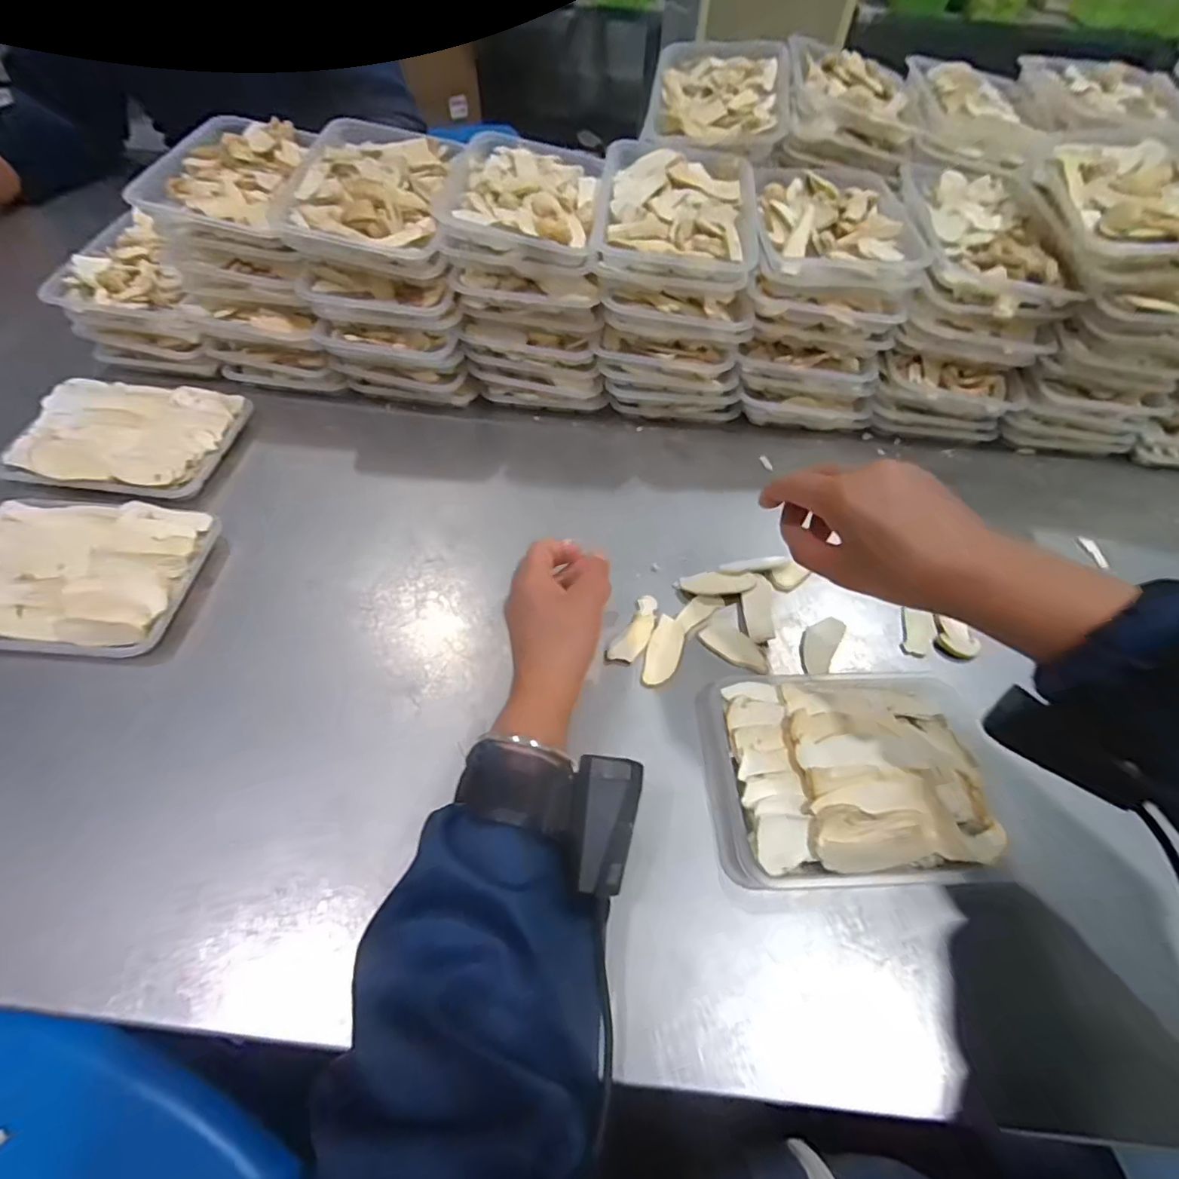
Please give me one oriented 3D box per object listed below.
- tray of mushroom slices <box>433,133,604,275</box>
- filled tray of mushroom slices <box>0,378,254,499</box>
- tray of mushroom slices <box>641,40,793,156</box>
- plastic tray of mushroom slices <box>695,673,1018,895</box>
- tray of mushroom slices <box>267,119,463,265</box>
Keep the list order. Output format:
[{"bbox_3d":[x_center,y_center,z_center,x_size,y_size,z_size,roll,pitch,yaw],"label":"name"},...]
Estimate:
[{"bbox_3d":[-0.061,-0.356,0.507,0.135,0.036,0.173,4,56,-1],"label":"tray of mushroom slices"},{"bbox_3d":[-0.435,-0.141,0.522,0.182,0.026,0.136,4,56,-1],"label":"filled tray of mushroom slices"},{"bbox_3d":[0.137,-0.518,0.590,0.140,0.034,0.165,9,68,8],"label":"tray of mushroom slices"},{"bbox_3d":[0.174,0.116,0.369,0.186,0.037,0.140,0,56,-4],"label":"plastic tray of mushroom slices"},{"bbox_3d":[-0.194,-0.363,0.504,0.134,0.039,0.183,1,56,-3],"label":"tray of mushroom slices"}]

